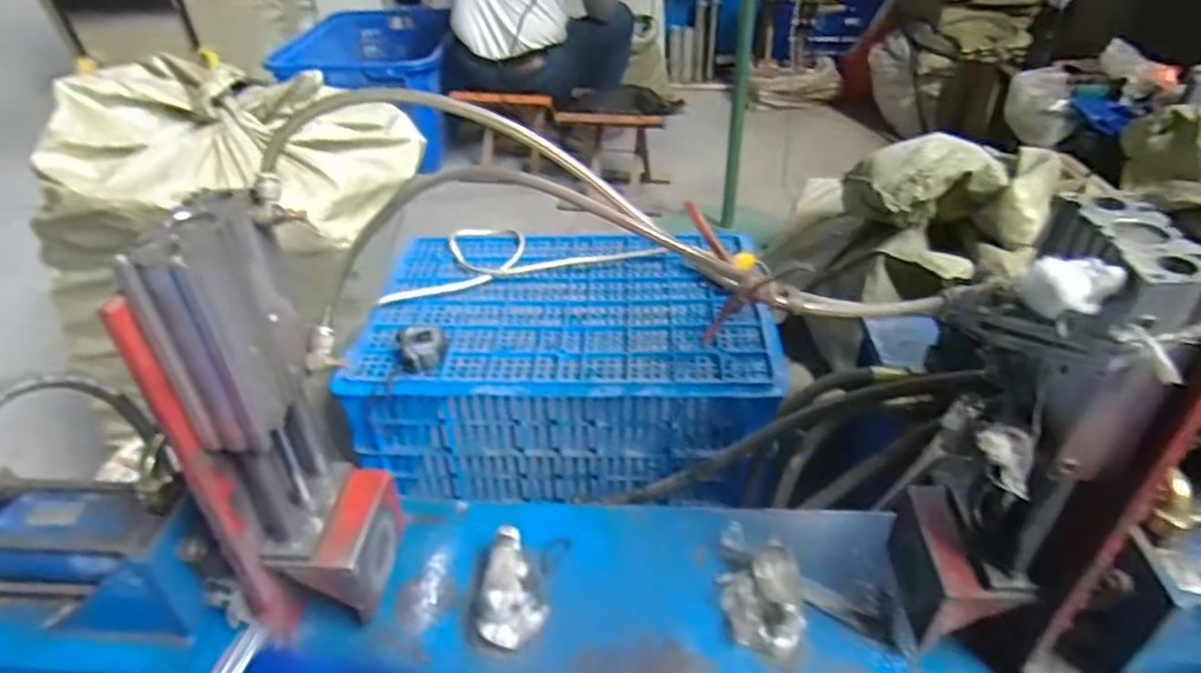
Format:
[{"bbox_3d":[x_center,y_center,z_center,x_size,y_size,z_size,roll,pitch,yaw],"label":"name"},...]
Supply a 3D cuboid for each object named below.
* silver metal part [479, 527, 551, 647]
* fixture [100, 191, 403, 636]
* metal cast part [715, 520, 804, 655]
[{"bbox_3d":[-0.068,0.199,0.564,0.045,0.049,0.073,1,36,4],"label":"silver metal part"},{"bbox_3d":[-0.213,0.066,0.468,0.080,0.313,0.110,0,36,3],"label":"fixture"},{"bbox_3d":[0.127,0.194,0.567,0.059,0.038,0.101,-3,36,-2],"label":"metal cast part"}]

